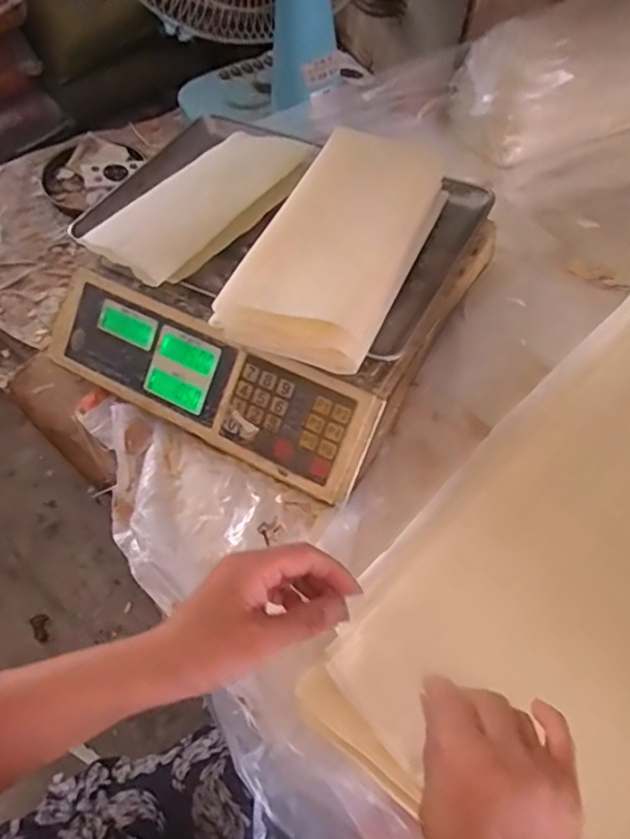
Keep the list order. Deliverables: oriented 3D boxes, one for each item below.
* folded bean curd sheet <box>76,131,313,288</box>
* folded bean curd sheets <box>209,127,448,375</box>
[{"bbox_3d":[-0.100,-0.208,0.541,0.111,0.025,0.223,31,63,19],"label":"folded bean curd sheet"},{"bbox_3d":[0.031,-0.163,0.487,0.113,0.052,0.272,20,60,13],"label":"folded bean curd sheets"}]

